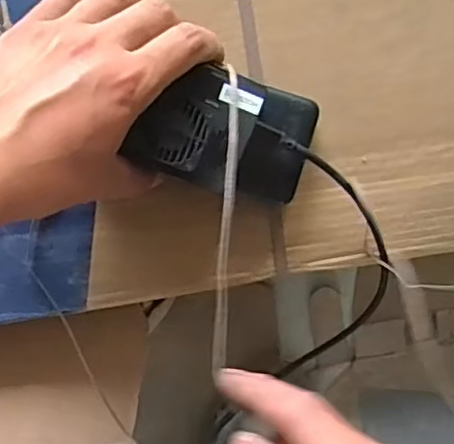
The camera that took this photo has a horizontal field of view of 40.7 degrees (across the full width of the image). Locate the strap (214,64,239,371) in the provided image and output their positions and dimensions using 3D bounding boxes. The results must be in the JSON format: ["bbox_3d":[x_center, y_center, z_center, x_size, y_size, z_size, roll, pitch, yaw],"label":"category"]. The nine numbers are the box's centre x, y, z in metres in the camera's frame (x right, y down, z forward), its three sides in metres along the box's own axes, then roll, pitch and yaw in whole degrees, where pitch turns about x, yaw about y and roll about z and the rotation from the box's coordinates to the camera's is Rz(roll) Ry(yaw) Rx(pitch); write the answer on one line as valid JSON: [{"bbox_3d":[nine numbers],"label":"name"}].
[{"bbox_3d":[0.000,-0.006,0.346,0.007,0.005,0.173,5,79,-6],"label":"strap"}]

